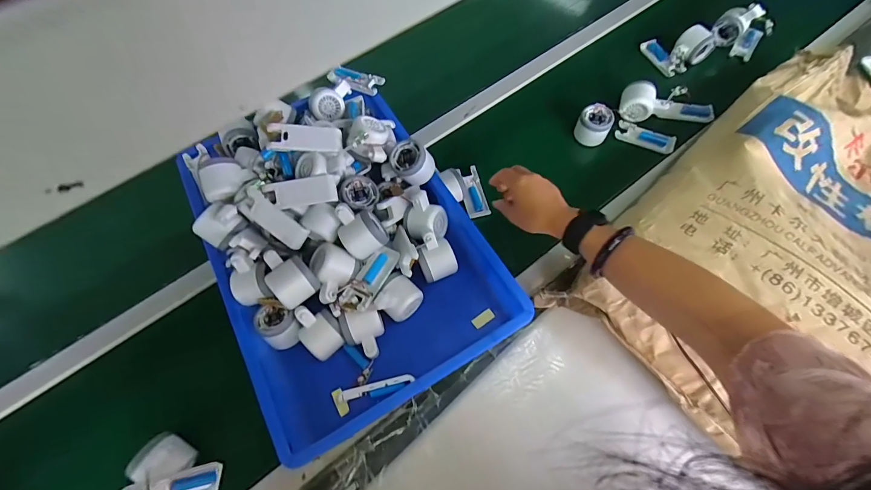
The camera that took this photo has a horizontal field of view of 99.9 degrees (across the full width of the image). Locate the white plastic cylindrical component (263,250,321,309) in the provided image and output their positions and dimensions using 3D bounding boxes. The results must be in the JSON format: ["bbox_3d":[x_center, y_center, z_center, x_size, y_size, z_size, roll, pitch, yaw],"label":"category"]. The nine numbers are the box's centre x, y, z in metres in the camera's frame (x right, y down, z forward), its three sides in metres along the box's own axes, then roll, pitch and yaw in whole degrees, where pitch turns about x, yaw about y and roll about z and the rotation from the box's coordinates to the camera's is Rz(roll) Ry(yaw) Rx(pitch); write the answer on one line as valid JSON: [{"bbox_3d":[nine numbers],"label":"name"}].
[{"bbox_3d":[-0.203,0.046,0.512,0.057,0.054,0.080,-37,69,-15],"label":"white plastic cylindrical component"}]

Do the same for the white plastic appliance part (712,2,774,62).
[{"bbox_3d":[0.644,-0.453,0.769,0.101,0.079,0.070,32,69,16],"label":"white plastic appliance part"}]

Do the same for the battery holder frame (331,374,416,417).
[{"bbox_3d":[-0.087,0.198,0.492,0.118,0.023,0.032,-22,64,12],"label":"battery holder frame"}]

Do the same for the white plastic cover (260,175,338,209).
[{"bbox_3d":[-0.193,-0.075,0.525,0.099,0.008,0.039,-10,91,-5],"label":"white plastic cover"}]

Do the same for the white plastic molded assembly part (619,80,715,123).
[{"bbox_3d":[0.444,-0.276,0.695,0.166,0.048,0.070,0,64,1],"label":"white plastic molded assembly part"}]

